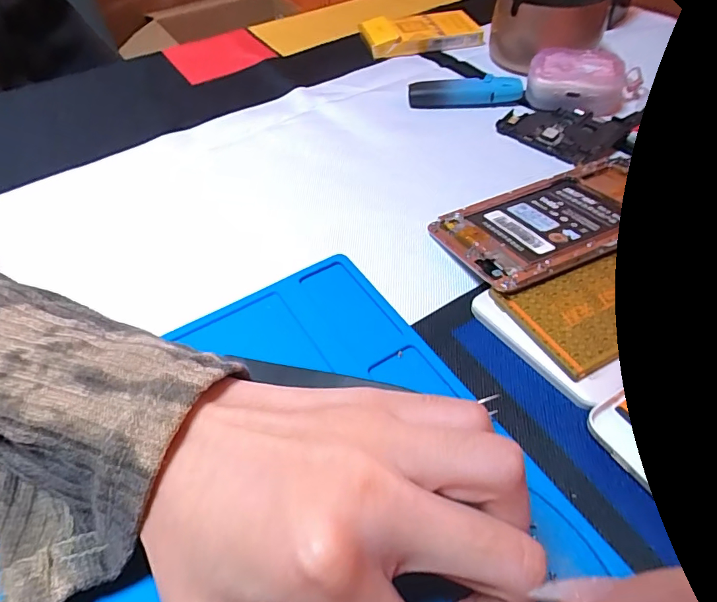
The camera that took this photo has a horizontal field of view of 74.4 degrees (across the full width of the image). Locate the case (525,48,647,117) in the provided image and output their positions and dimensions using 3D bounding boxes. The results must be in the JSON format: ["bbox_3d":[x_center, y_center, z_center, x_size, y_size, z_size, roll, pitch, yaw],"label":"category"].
[{"bbox_3d":[0.161,-0.156,0.337,0.075,0.024,0.053,21,54,21],"label":"case"}]

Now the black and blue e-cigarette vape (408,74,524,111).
[{"bbox_3d":[0.080,-0.157,0.353,0.082,0.014,0.017,1,50,5],"label":"black and blue e-cigarette vape"}]

